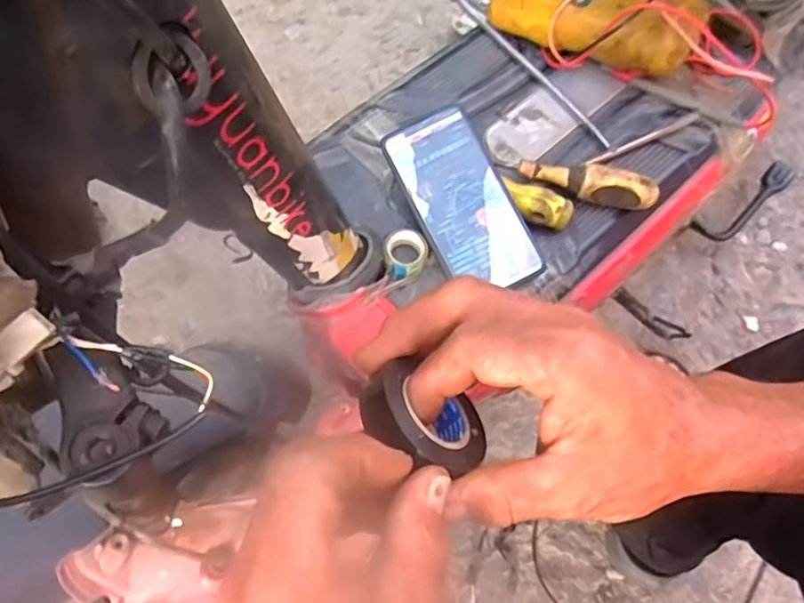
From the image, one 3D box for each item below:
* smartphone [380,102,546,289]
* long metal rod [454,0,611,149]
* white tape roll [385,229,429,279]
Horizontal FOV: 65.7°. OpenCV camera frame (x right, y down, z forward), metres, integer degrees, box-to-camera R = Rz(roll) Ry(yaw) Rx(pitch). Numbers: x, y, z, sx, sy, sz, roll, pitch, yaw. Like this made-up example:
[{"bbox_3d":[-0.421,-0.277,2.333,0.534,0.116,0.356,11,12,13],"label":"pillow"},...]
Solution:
[{"bbox_3d":[0.048,-0.083,0.512,0.074,0.008,0.159,-27,79,4],"label":"smartphone"},{"bbox_3d":[0.113,-0.236,0.601,0.012,0.010,0.252,-34,70,-12],"label":"long metal rod"},{"bbox_3d":[0.004,-0.039,0.515,0.034,0.021,0.037,0,68,1],"label":"white tape roll"}]

